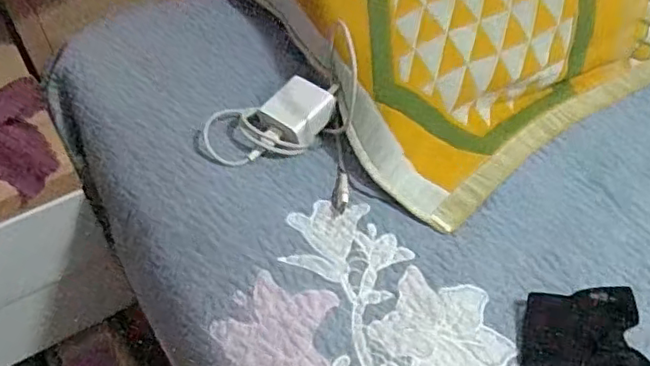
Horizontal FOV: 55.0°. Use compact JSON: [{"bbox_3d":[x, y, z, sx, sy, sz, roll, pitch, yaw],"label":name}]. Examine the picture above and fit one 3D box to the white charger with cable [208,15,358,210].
[{"bbox_3d":[-0.035,-0.050,0.494,0.119,0.039,0.134,4,48,6],"label":"white charger with cable"}]

